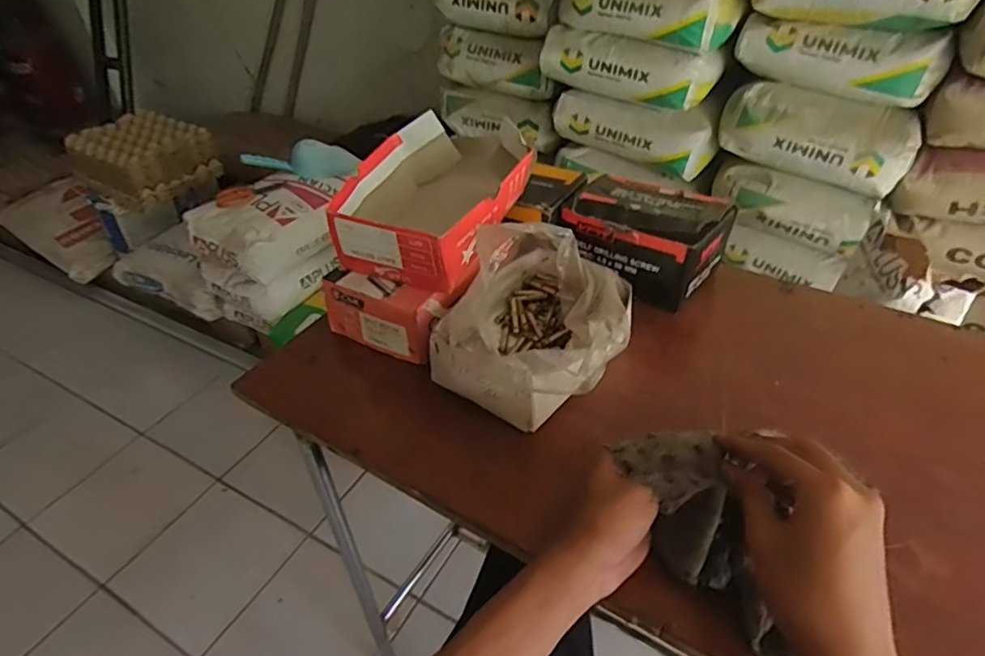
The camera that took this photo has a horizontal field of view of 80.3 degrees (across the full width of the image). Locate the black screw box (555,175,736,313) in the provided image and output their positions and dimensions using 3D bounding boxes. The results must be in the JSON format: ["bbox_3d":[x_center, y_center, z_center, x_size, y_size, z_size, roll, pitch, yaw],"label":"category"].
[{"bbox_3d":[0.188,-0.122,0.718,0.176,0.095,0.140,24,46,29],"label":"black screw box"}]

